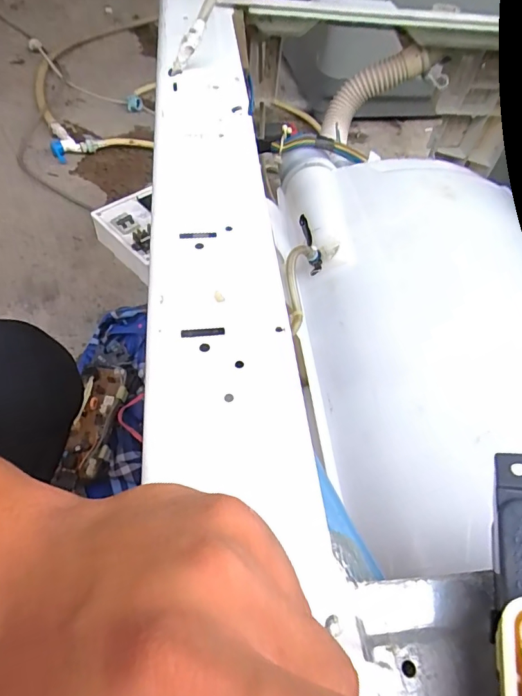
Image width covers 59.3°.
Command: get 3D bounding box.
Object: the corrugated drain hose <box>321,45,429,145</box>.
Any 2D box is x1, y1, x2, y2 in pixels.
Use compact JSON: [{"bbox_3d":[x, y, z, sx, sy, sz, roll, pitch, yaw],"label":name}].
[{"bbox_3d":[0.144,-0.337,0.605,0.153,0.051,0.047,-35,58,9],"label":"corrugated drain hose"}]

